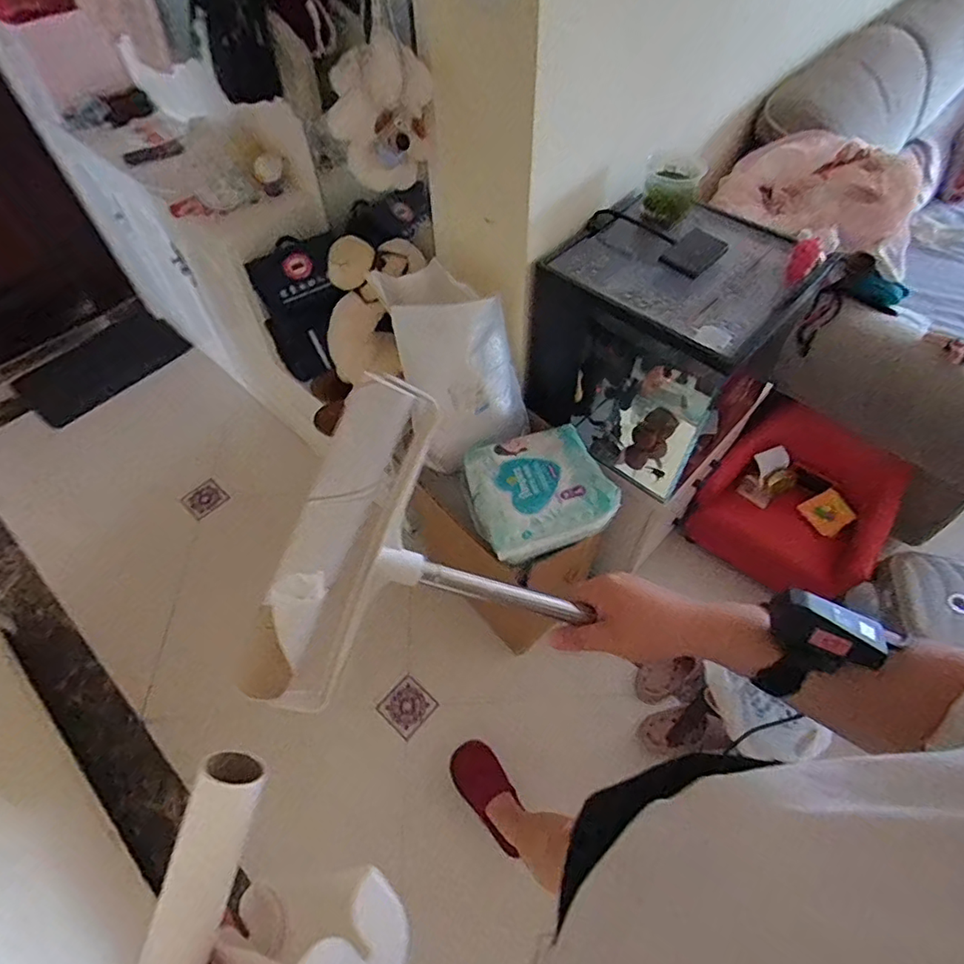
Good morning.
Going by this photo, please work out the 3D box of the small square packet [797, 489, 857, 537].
[{"bbox_3d":[0.997,0.086,1.581,0.132,0.031,0.112,-26,58,-17],"label":"small square packet"}]

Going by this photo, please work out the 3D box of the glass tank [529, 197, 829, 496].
[{"bbox_3d":[0.370,-0.316,1.217,0.428,0.473,0.393,38,63,24],"label":"glass tank"}]

